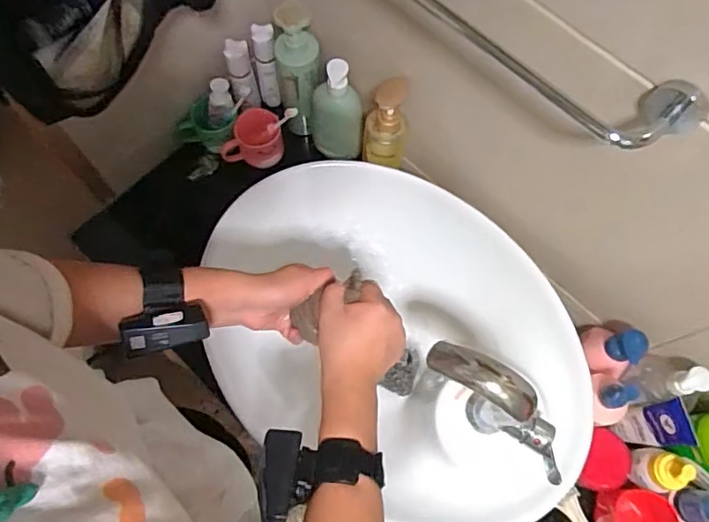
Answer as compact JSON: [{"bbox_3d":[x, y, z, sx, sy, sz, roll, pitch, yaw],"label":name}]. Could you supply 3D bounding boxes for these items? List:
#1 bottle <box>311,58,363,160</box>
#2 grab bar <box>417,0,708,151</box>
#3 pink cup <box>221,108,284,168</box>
[{"bbox_3d":[-0.029,-0.232,0.860,0.079,0.190,0.049,-2,70,-3],"label":"bottle"},{"bbox_3d":[0.064,-0.284,0.522,0.575,0.045,0.079,41,74,12],"label":"grab bar"},{"bbox_3d":[-0.172,-0.199,0.907,0.101,0.082,0.066,-12,71,-6],"label":"pink cup"}]

